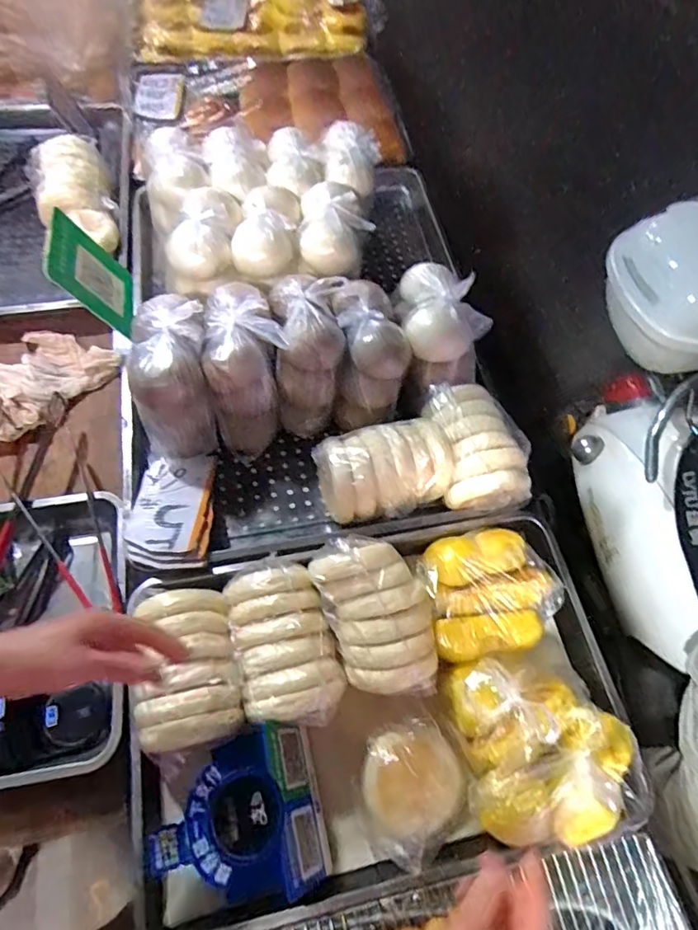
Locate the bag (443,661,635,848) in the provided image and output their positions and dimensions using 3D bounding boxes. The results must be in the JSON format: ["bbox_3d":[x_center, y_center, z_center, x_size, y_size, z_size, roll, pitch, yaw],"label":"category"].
[{"bbox_3d":[0.216,0.317,0.586,0.197,0.083,0.168,6,62,0],"label":"bag"}]

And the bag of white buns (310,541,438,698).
[{"bbox_3d":[0.038,0.182,0.655,0.126,0.080,0.194,-20,65,-13],"label":"bag of white buns"}]

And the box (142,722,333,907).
[{"bbox_3d":[-0.105,0.355,0.535,0.147,0.127,0.156,-11,64,-9],"label":"box"}]

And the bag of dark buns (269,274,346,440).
[{"bbox_3d":[-0.064,-0.168,0.798,0.108,0.145,0.198,0,63,-3],"label":"bag of dark buns"}]

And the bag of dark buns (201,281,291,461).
[{"bbox_3d":[-0.148,-0.125,0.764,0.108,0.243,0.105,-2,29,-4],"label":"bag of dark buns"}]

